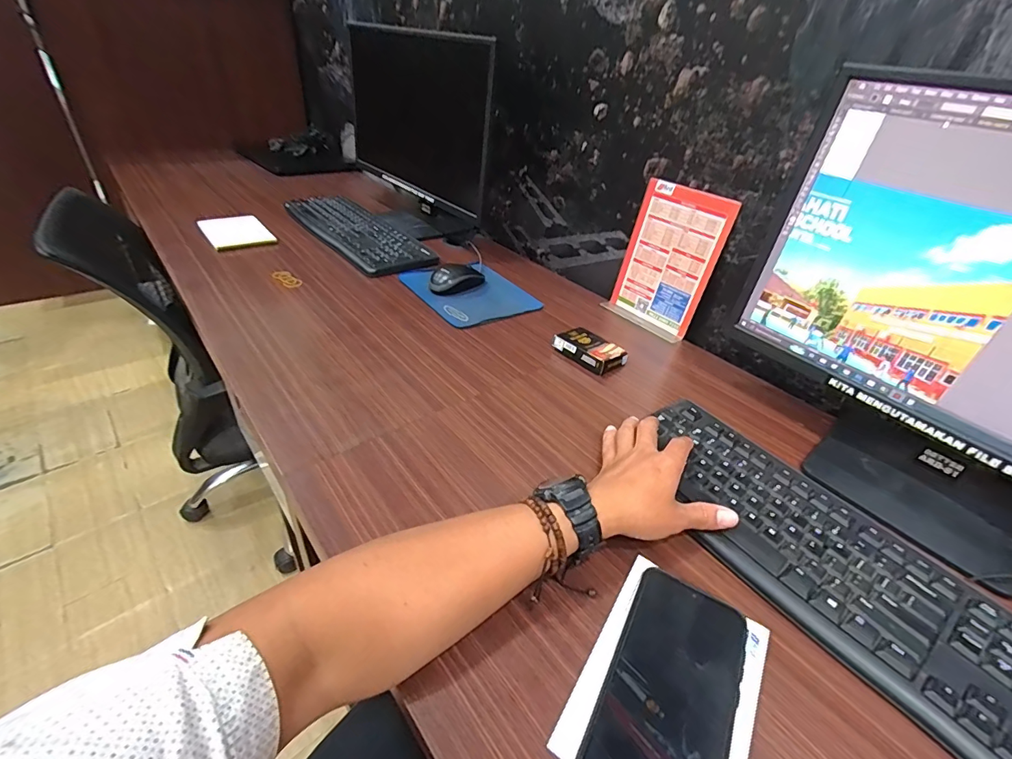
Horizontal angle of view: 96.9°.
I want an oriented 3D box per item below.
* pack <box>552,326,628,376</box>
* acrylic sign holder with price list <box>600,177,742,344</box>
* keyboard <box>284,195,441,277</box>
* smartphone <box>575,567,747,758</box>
[{"bbox_3d":[0.120,-0.043,0.643,0.066,0.023,0.089,-26,47,-34],"label":"pack"},{"bbox_3d":[0.251,-0.184,0.716,0.052,0.210,0.151,-24,46,-32],"label":"acrylic sign holder with price list"},{"bbox_3d":[-0.318,-0.315,0.935,0.151,0.018,0.441,-26,47,-34],"label":"keyboard"},{"bbox_3d":[0.110,0.209,0.304,0.079,0.015,0.160,23,41,22],"label":"smartphone"}]

